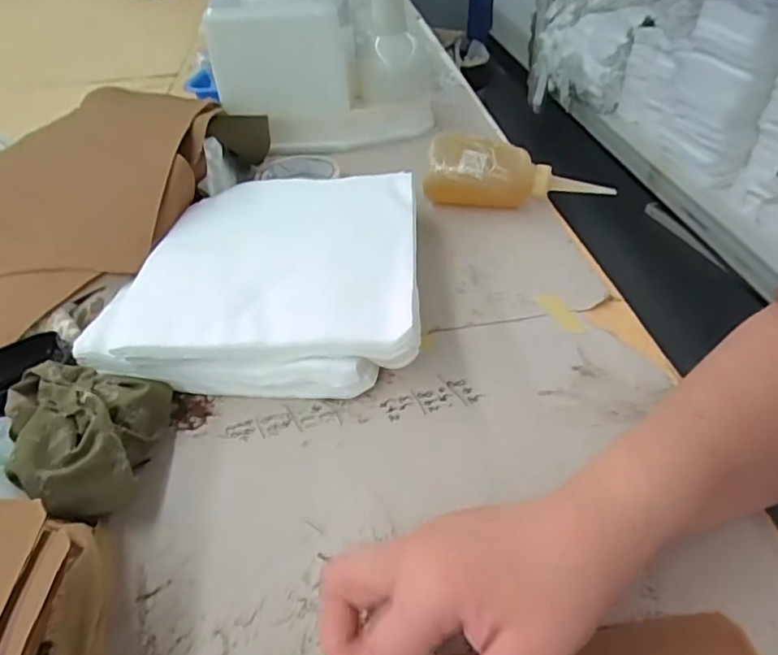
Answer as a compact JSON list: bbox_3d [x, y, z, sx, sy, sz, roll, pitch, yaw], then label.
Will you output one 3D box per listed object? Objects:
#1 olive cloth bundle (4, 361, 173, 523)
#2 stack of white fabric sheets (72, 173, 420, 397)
[{"bbox_3d":[-0.188,0.064,0.350,0.088,0.053,0.113,-9,41,-6],"label":"olive cloth bundle"},{"bbox_3d":[-0.092,-0.046,0.469,0.232,0.052,0.225,1,41,6],"label":"stack of white fabric sheets"}]

